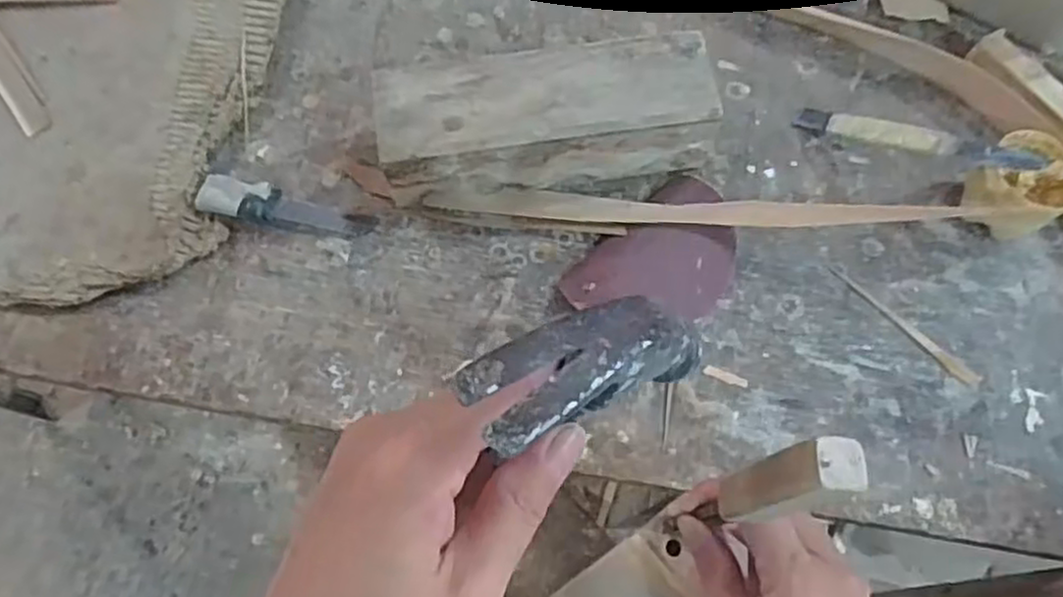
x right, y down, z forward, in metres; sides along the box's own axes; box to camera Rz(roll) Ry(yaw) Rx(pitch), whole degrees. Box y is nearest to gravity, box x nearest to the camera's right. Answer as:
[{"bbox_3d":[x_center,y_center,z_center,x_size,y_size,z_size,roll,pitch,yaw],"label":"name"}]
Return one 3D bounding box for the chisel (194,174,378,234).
[{"bbox_3d":[-0.160,-0.060,0.495,0.113,0.017,0.026,8,71,2],"label":"chisel"}]

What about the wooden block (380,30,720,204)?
[{"bbox_3d":[0.009,-0.114,0.482,0.204,0.057,0.066,-8,71,-3],"label":"wooden block"}]

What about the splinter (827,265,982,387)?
[{"bbox_3d":[0.232,0.017,0.473,0.111,0.004,0.011,41,75,12],"label":"splinter"}]

